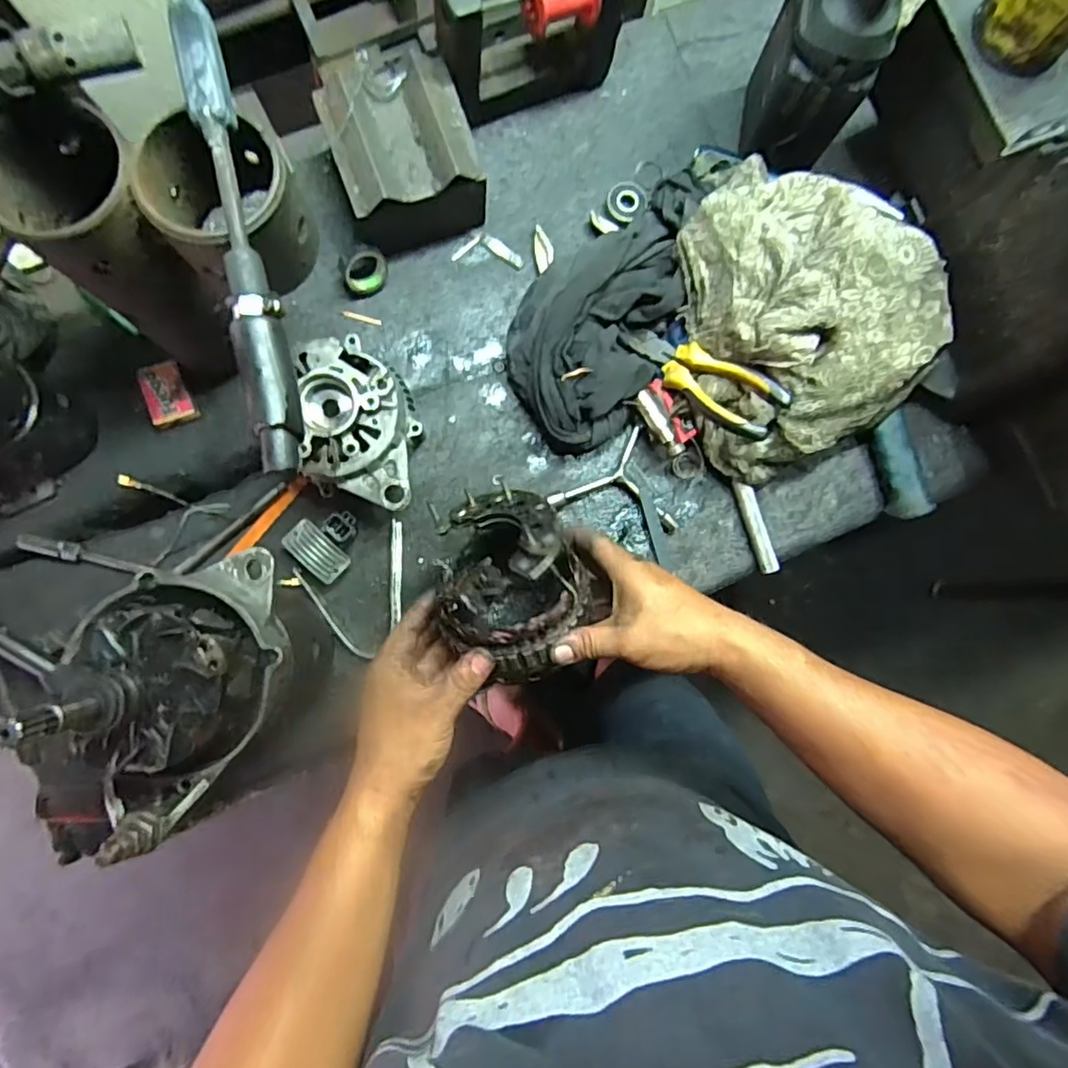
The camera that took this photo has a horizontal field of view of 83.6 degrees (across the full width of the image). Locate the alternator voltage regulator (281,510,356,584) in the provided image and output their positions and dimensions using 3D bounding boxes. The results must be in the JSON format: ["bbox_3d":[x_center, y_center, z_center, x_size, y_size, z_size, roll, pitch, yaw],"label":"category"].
[{"bbox_3d":[-0.197,0.006,0.564,0.057,0.031,0.065,33,84,-1],"label":"alternator voltage regulator"}]

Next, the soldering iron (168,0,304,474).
[{"bbox_3d":[-0.169,-0.172,0.344,0.028,0.031,0.271,-11,86,-5],"label":"soldering iron"}]

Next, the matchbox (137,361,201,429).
[{"bbox_3d":[-0.343,-0.131,0.557,0.039,0.012,0.057,-22,87,-5],"label":"matchbox"}]

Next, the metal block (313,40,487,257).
[{"bbox_3d":[-0.117,-0.344,0.552,0.124,0.100,0.136,-17,87,-5],"label":"metal block"}]

